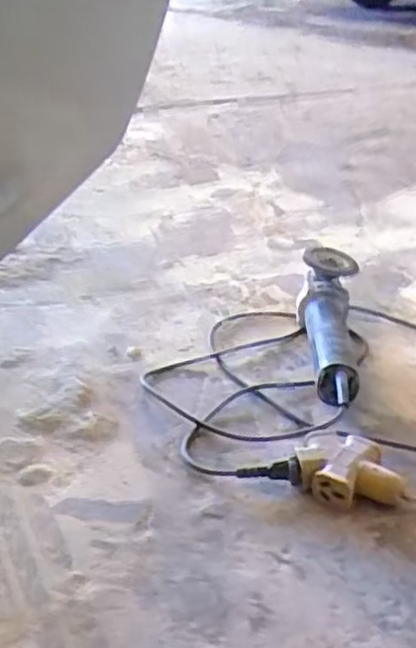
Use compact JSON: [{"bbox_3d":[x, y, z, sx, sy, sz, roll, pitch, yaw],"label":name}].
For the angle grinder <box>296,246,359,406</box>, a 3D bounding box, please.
[{"bbox_3d":[0.174,0.011,1.025,0.086,0.083,0.320,2,40,4],"label":"angle grinder"}]

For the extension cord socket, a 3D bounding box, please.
[{"bbox_3d":[0.151,0.162,0.790,0.102,0.038,0.077,-5,28,-9],"label":"extension cord socket"}]

